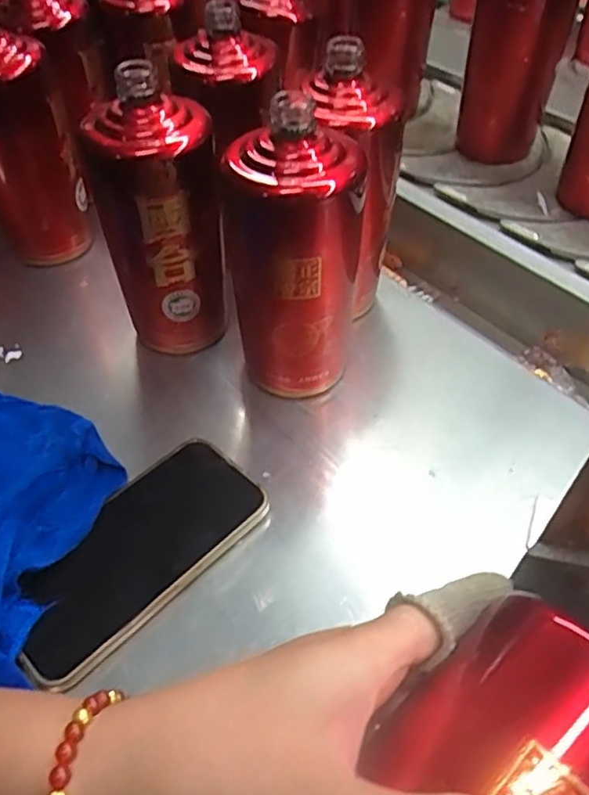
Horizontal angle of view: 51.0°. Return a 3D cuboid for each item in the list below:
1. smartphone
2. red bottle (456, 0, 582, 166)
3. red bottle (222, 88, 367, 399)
[{"bbox_3d":[-0.092,0.089,0.362,0.075,0.011,0.156,33,57,28],"label":"smartphone"},{"bbox_3d":[0.199,-0.305,0.544,0.065,0.192,0.067,-26,54,-17],"label":"red bottle"},{"bbox_3d":[0.000,-0.084,0.407,0.084,0.195,0.068,-4,51,0],"label":"red bottle"}]

